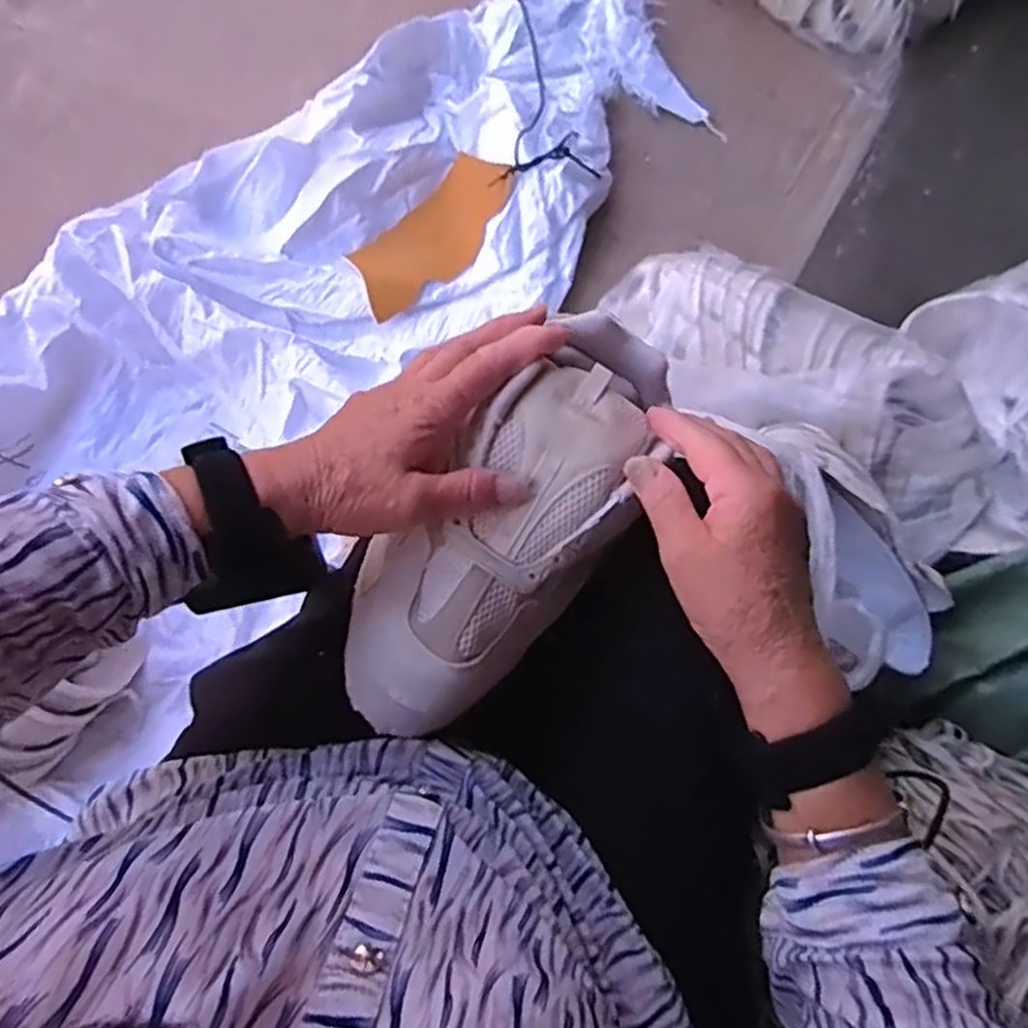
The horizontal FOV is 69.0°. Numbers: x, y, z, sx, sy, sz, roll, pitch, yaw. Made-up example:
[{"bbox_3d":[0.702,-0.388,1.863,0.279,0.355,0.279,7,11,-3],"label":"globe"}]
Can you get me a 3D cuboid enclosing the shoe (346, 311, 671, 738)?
[{"bbox_3d":[-0.003,0.005,0.414,0.100,0.089,0.245,35,88,8],"label":"shoe"}]

